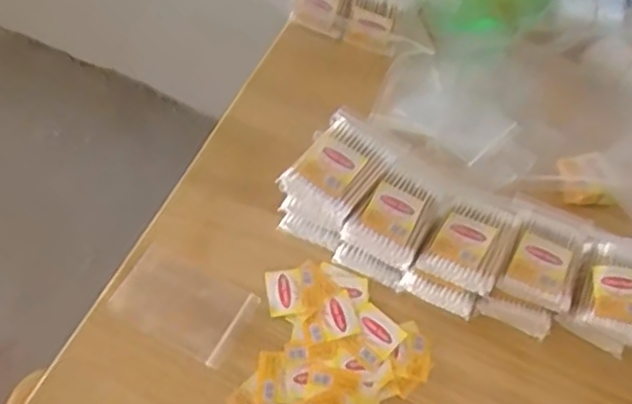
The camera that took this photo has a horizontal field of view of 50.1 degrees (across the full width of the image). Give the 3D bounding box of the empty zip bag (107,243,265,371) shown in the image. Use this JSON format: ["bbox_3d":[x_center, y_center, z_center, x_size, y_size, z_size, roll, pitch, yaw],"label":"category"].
[{"bbox_3d":[-0.102,0.079,0.526,0.098,0.004,0.066,28,57,7],"label":"empty zip bag"}]

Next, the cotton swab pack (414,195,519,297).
[{"bbox_3d":[0.120,0.030,0.524,0.058,0.016,0.076,27,58,11],"label":"cotton swab pack"}]

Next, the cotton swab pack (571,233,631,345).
[{"bbox_3d":[0.236,0.064,0.518,0.064,0.014,0.085,23,57,8],"label":"cotton swab pack"}]

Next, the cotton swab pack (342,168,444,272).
[{"bbox_3d":[0.062,0.012,0.530,0.056,0.017,0.073,27,58,10],"label":"cotton swab pack"}]

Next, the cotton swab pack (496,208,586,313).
[{"bbox_3d":[0.178,0.043,0.526,0.056,0.011,0.076,24,58,9],"label":"cotton swab pack"}]

